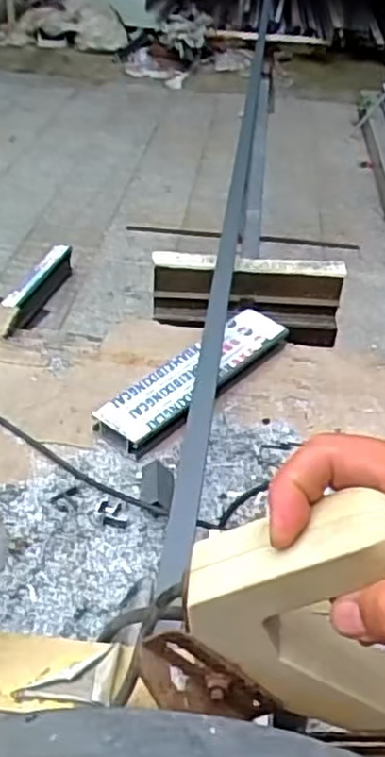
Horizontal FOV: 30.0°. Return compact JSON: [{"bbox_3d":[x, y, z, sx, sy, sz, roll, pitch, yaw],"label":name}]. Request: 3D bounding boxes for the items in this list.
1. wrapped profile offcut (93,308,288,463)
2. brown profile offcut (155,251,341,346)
[{"bbox_3d":[0.012,-0.009,0.999,0.088,0.035,0.350,29,45,29],"label":"wrapped profile offcut"},{"bbox_3d":[0.088,-0.130,1.164,0.301,0.124,0.056,4,37,-2],"label":"brown profile offcut"}]

